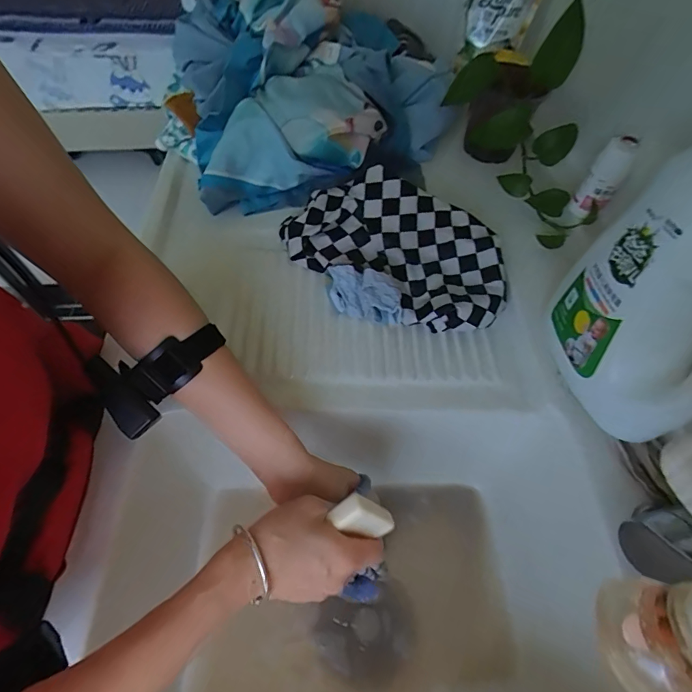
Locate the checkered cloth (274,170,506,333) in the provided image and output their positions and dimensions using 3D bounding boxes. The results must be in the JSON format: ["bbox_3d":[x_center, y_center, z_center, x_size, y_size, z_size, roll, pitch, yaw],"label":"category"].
[{"bbox_3d":[0.069,-0.130,0.527,0.276,0.061,0.170,30,62,17],"label":"checkered cloth"}]

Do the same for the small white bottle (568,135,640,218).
[{"bbox_3d":[0.333,-0.219,0.548,0.043,0.096,0.048,30,62,17],"label":"small white bottle"}]

